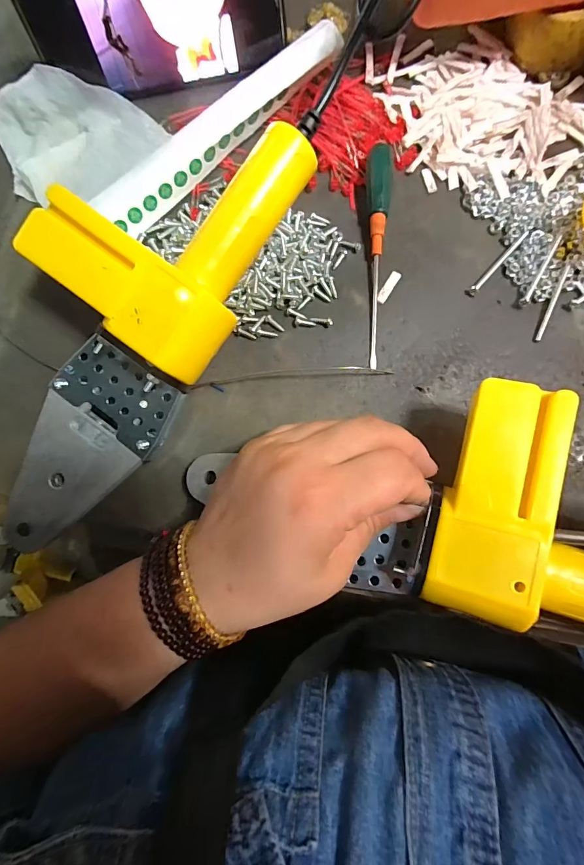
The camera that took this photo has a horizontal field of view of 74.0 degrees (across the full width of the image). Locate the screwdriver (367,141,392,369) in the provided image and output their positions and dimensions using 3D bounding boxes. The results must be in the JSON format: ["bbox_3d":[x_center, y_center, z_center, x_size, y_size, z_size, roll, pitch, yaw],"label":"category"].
[{"bbox_3d":[0.055,-0.115,0.249,0.015,0.020,0.143,2,80,2],"label":"screwdriver"}]

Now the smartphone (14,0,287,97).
[{"bbox_3d":[-0.088,-0.275,0.254,0.165,0.075,0.005,-10,55,-1],"label":"smartphone"}]

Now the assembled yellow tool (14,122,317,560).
[{"bbox_3d":[-0.098,-0.062,0.228,0.113,0.065,0.277,37,97,7],"label":"assembled yellow tool"}]

